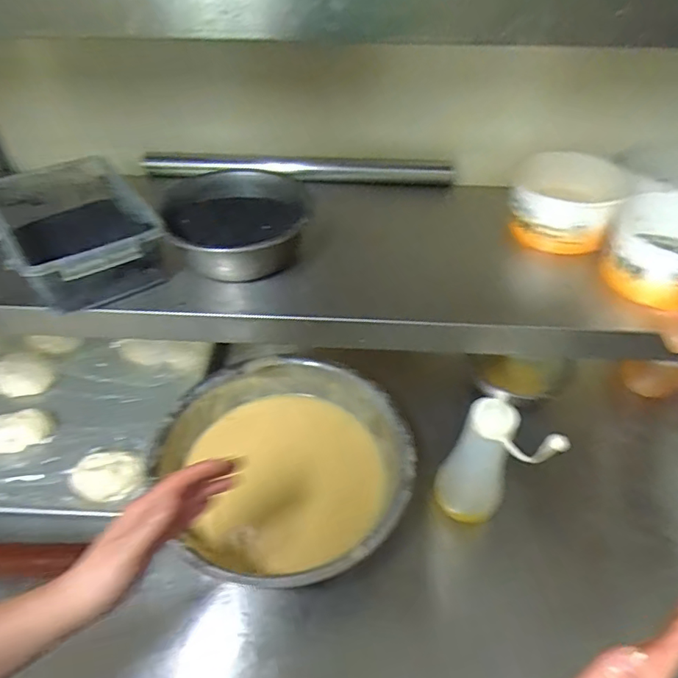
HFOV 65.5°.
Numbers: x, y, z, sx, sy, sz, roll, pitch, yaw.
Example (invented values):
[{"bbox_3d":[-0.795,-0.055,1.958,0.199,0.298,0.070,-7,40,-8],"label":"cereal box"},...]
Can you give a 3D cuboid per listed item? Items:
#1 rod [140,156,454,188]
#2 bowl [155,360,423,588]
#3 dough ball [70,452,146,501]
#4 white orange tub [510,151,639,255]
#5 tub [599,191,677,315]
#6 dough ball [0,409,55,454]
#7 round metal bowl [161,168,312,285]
[{"bbox_3d":[-0.057,-0.238,0.740,0.428,0.027,0.029,3,45,3],"label":"rod"},{"bbox_3d":[-0.062,0.163,0.695,0.313,0.091,0.301,0,45,0],"label":"bowl"},{"bbox_3d":[-0.313,0.187,0.718,0.097,0.033,0.062,-1,45,-1],"label":"dough ball"},{"bbox_3d":[0.268,-0.170,0.646,0.110,0.064,0.136,12,46,12],"label":"white orange tub"},{"bbox_3d":[0.357,-0.092,0.565,0.128,0.068,0.127,16,47,15],"label":"tub"},{"bbox_3d":[-0.488,0.137,0.776,0.114,0.028,0.063,-18,47,-18],"label":"dough ball"},{"bbox_3d":[-0.113,-0.131,0.604,0.151,0.057,0.170,-3,45,-3],"label":"round metal bowl"}]

